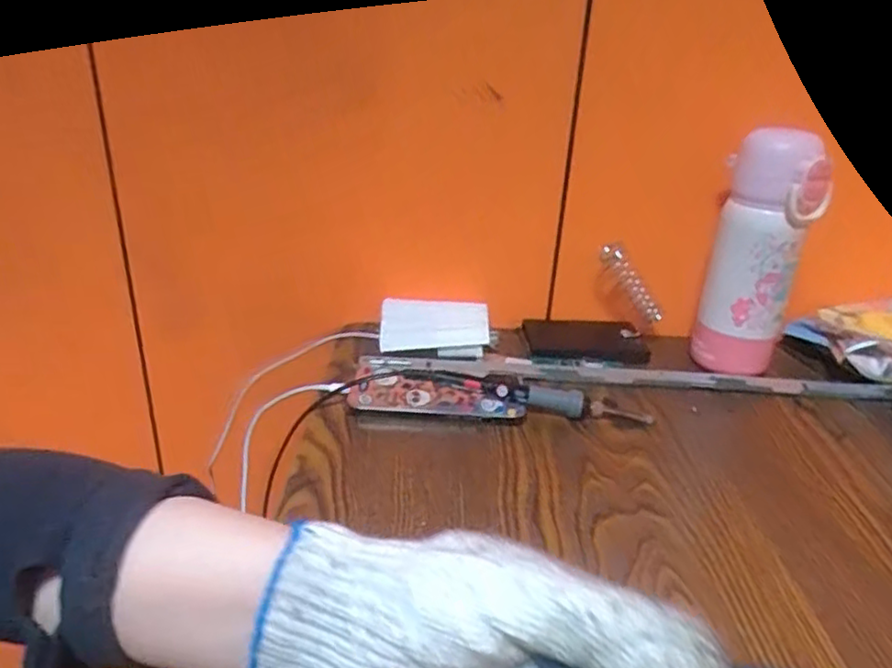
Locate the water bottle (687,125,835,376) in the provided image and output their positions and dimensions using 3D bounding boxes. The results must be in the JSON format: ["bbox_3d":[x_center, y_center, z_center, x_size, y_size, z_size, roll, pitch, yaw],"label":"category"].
[{"bbox_3d":[0.259,-0.058,0.554,0.057,0.210,0.059,3,27,-1],"label":"water bottle"}]

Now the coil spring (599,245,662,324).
[{"bbox_3d":[0.173,-0.046,0.603,0.015,0.090,0.010,-35,21,17],"label":"coil spring"}]

